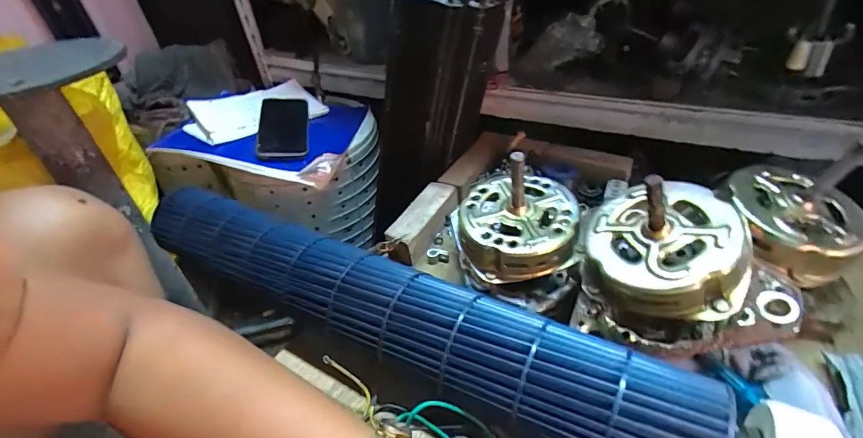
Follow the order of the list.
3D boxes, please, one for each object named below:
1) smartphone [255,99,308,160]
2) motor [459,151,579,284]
[{"bbox_3d":[-0.248,-0.154,0.685,0.079,0.012,0.157,-9,49,-9],"label":"smartphone"},{"bbox_3d":[0.080,-0.013,0.372,0.102,0.092,0.103,4,39,14],"label":"motor"}]

